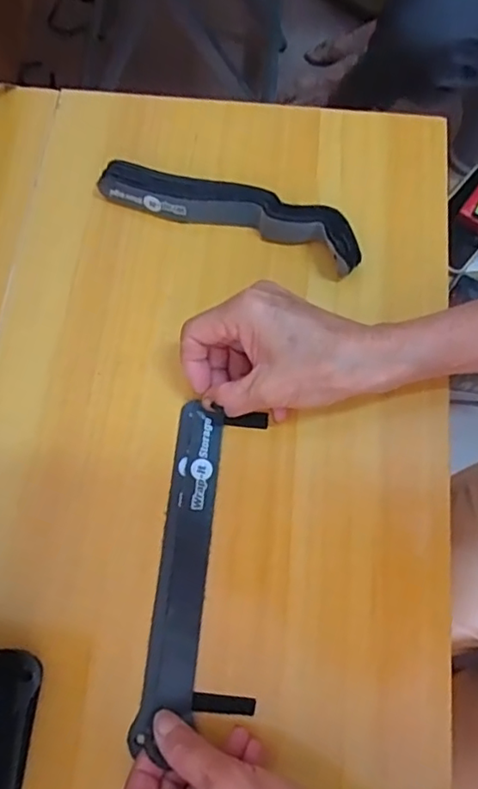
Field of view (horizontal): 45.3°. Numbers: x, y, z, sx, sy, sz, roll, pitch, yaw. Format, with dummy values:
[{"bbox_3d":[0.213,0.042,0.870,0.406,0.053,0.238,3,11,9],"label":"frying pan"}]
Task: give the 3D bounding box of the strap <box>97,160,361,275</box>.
[{"bbox_3d":[-0.006,-0.127,0.395,0.184,0.031,0.037,22,74,6],"label":"strap"}]

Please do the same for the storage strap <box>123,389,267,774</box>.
[{"bbox_3d":[-0.018,0.098,0.332,0.055,0.011,0.186,6,70,1],"label":"storage strap"}]

